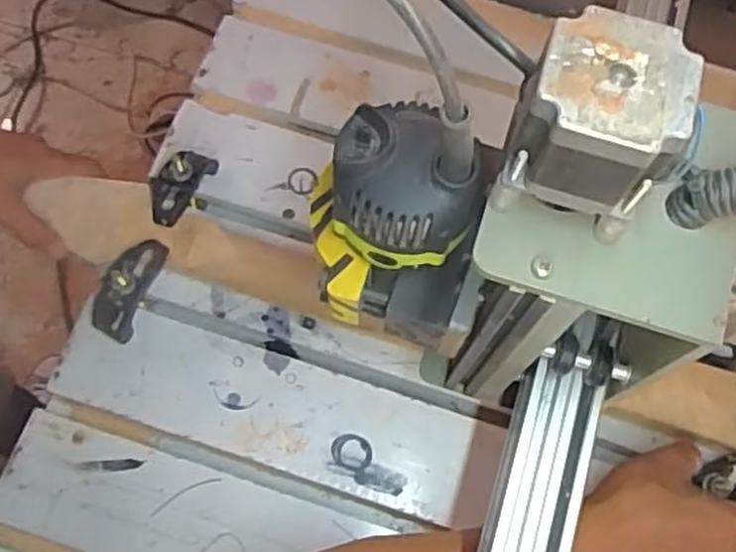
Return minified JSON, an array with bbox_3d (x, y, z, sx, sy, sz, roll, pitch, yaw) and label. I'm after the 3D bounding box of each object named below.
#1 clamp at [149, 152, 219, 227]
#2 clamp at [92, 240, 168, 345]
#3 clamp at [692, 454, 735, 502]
[{"bbox_3d":[-0.162,-0.077,0.665,0.031,0.060,0.081,26,70,8],"label":"clamp"},{"bbox_3d":[-0.196,0.006,0.623,0.035,0.063,0.083,27,70,8],"label":"clamp"},{"bbox_3d":[0.276,0.153,0.580,0.059,0.013,0.030,-3,67,-26],"label":"clamp"}]

